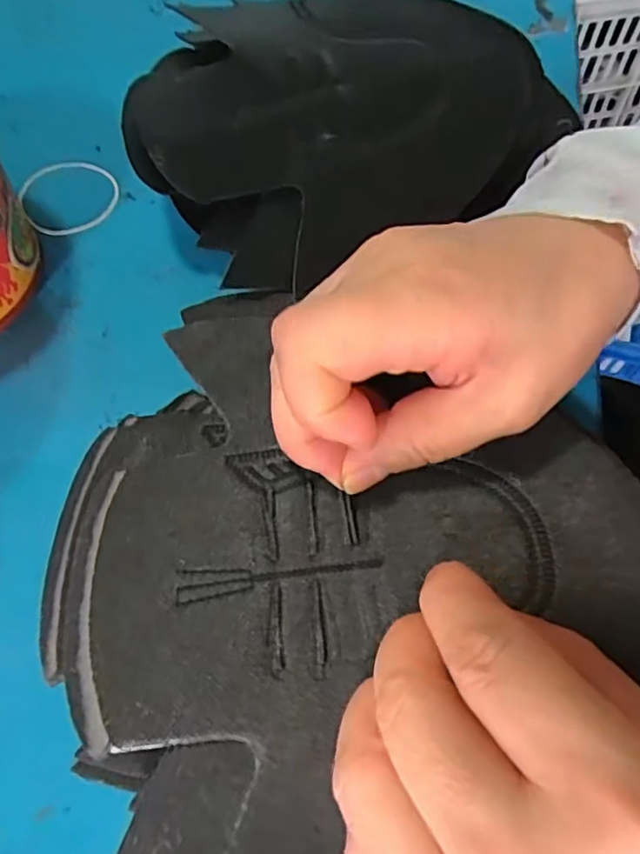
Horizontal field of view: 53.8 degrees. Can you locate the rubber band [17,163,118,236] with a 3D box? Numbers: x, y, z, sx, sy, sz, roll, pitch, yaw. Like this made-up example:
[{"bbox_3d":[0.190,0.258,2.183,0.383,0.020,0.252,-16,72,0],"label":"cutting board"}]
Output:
[{"bbox_3d":[-0.139,-0.128,0.349,0.053,0.004,0.056,0,64,1],"label":"rubber band"}]

